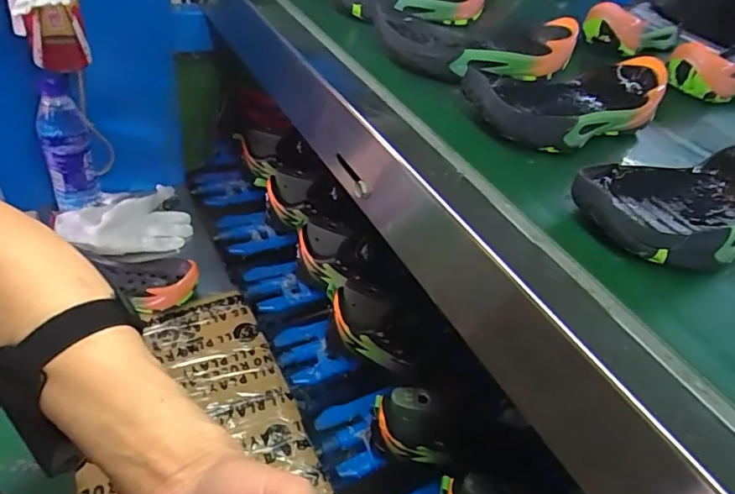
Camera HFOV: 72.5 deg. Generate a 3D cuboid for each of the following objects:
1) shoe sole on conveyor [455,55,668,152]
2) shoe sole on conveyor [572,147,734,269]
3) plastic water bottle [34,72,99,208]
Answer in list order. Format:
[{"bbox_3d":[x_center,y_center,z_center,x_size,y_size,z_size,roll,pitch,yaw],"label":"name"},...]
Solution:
[{"bbox_3d":[0.185,-0.142,0.469,0.227,0.049,0.096,-20,45,-29],"label":"shoe sole on conveyor"},{"bbox_3d":[0.248,-0.039,0.376,0.230,0.047,0.095,-18,44,-27],"label":"shoe sole on conveyor"},{"bbox_3d":[-0.442,-0.144,0.736,0.063,0.195,0.058,-14,43,-23],"label":"plastic water bottle"}]

